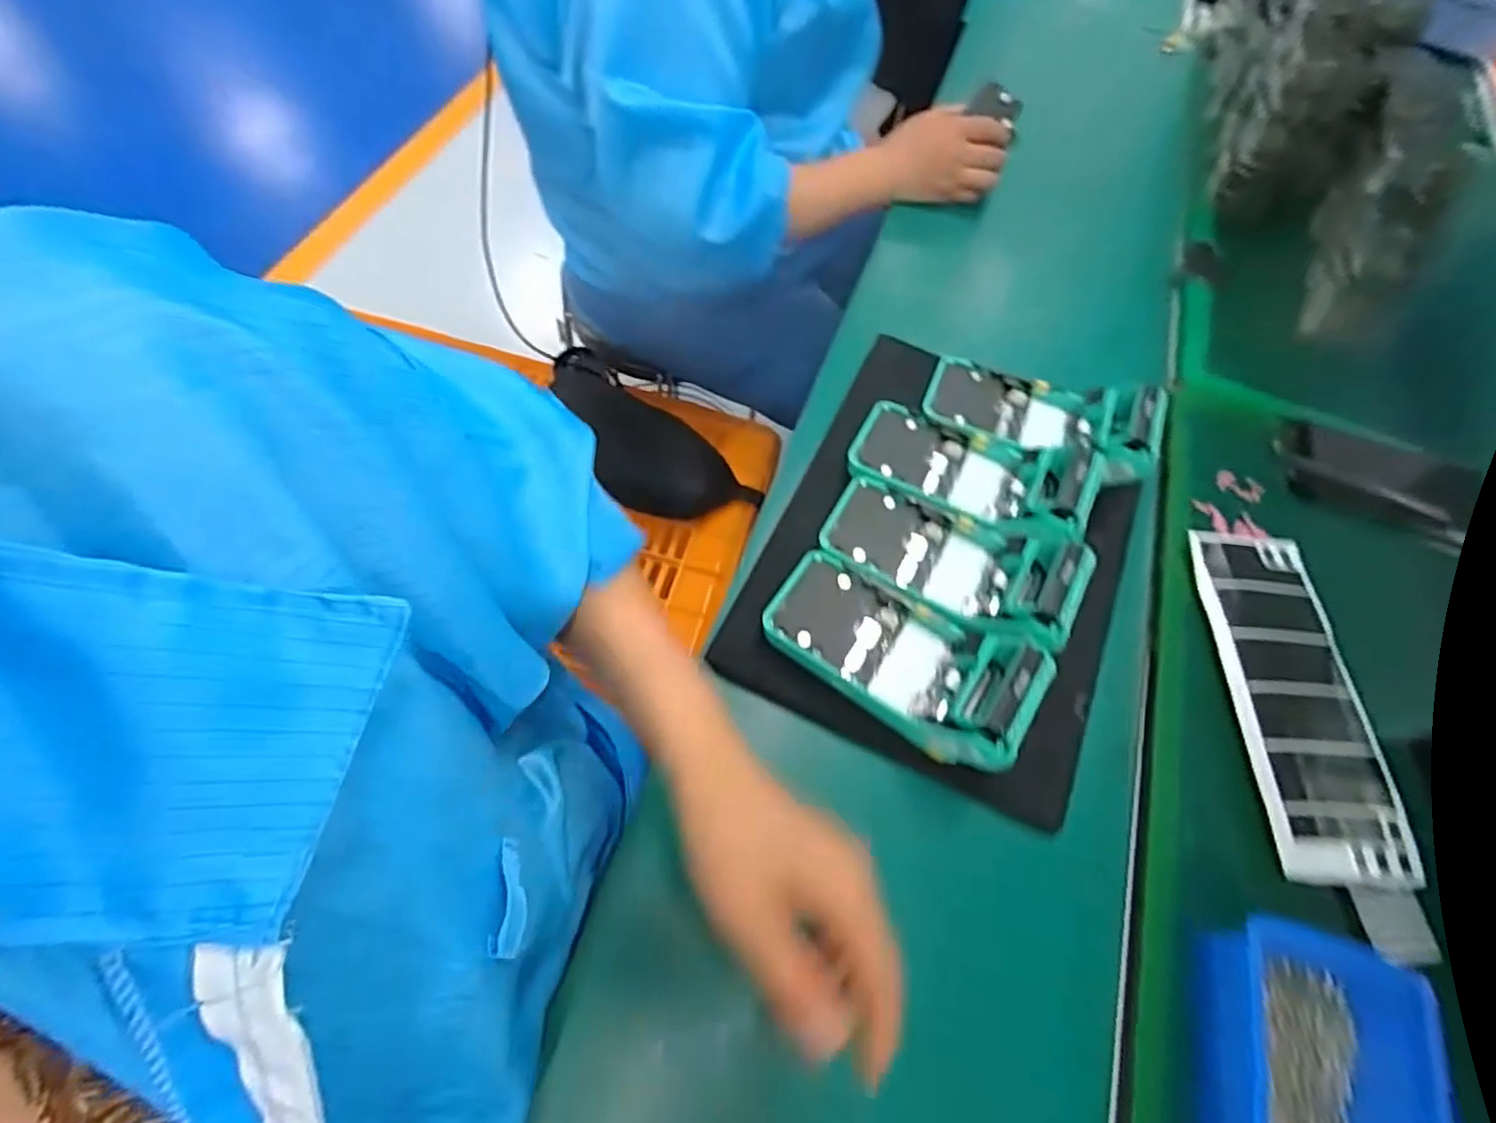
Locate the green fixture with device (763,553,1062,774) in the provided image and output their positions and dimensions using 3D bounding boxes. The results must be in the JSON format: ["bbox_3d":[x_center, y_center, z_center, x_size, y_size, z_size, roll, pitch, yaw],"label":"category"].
[{"bbox_3d":[0.097,0.061,0.450,0.170,0.074,0.079,30,62,17],"label":"green fixture with device"}]

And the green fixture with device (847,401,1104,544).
[{"bbox_3d":[0.165,-0.073,0.510,0.171,0.042,0.081,27,61,15],"label":"green fixture with device"}]

